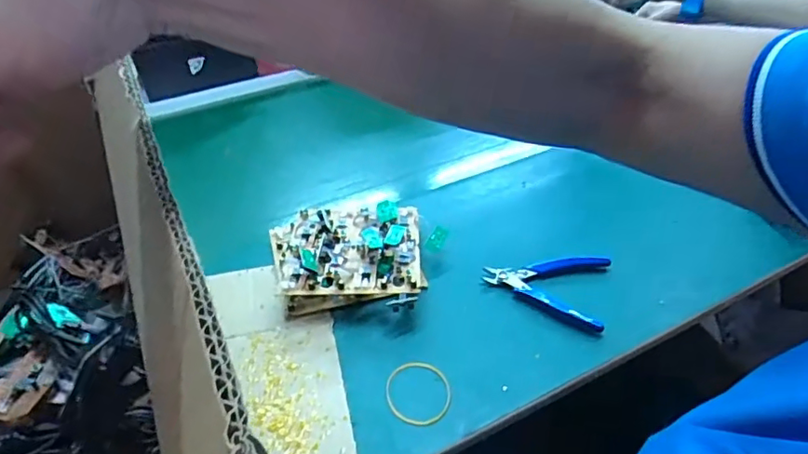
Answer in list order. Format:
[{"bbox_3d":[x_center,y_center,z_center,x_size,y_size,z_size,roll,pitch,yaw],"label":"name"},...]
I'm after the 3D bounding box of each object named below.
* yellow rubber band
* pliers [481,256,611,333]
[{"bbox_3d":[0.012,0.138,0.474,0.055,0.004,0.057,-2,38,2],"label":"yellow rubber band"},{"bbox_3d":[0.141,0.054,0.560,0.114,0.018,0.089,10,40,17],"label":"pliers"}]

